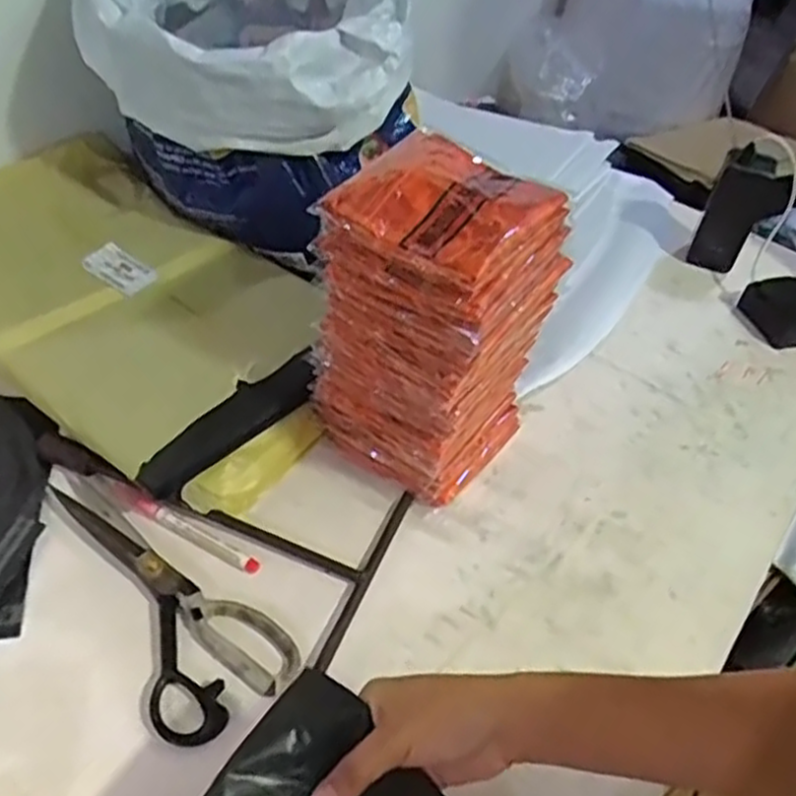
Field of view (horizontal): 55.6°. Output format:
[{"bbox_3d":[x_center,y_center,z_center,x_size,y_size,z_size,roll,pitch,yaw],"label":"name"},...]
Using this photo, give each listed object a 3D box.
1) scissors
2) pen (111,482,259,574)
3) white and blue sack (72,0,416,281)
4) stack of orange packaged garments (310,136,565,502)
[{"bbox_3d":[-0.175,0.138,0.555,0.098,0.010,0.230,-29,57,-29],"label":"scissors"},{"bbox_3d":[-0.167,0.101,0.589,0.142,0.011,0.014,25,50,16],"label":"pen"},{"bbox_3d":[-0.137,-0.321,0.736,0.300,0.210,0.295,11,47,3],"label":"white and blue sack"},{"bbox_3d":[0.028,-0.050,0.589,0.133,0.252,0.129,32,52,21],"label":"stack of orange packaged garments"}]

